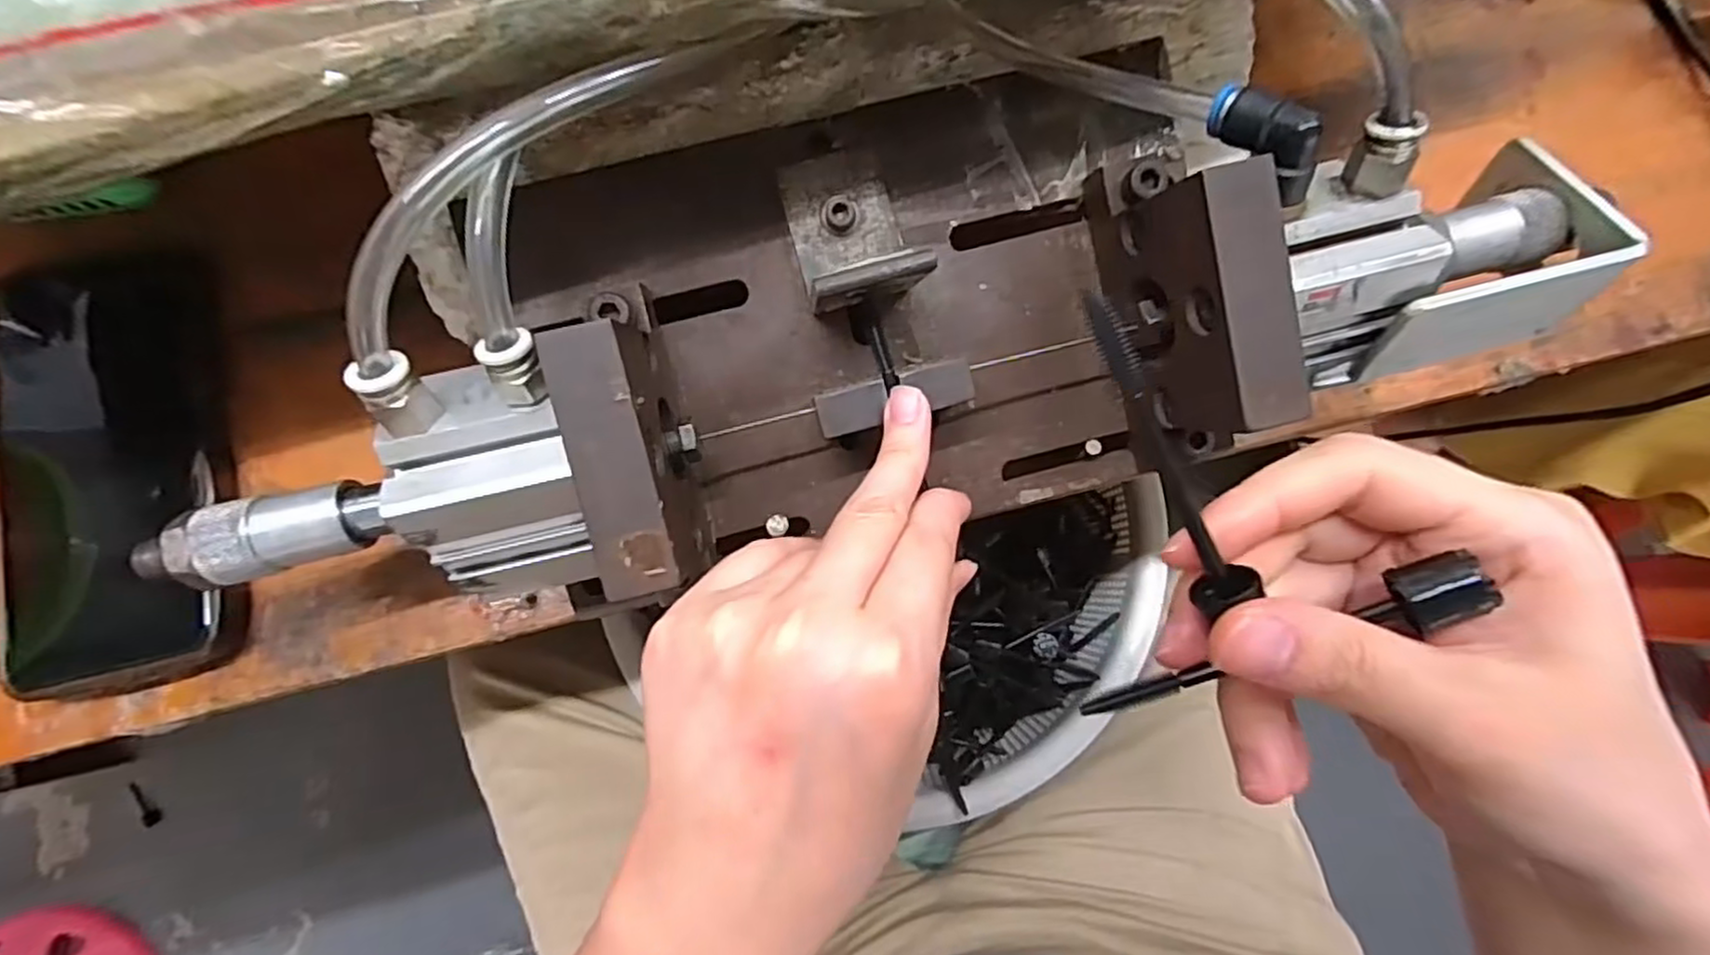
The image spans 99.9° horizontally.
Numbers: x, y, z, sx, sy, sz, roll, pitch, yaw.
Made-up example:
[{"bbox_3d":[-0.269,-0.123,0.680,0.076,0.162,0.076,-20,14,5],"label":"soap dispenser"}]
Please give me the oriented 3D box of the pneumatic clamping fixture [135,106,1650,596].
[{"bbox_3d":[0.017,-0.055,0.228,0.418,0.090,0.130,-14,80,-4],"label":"pneumatic clamping fixture"}]

